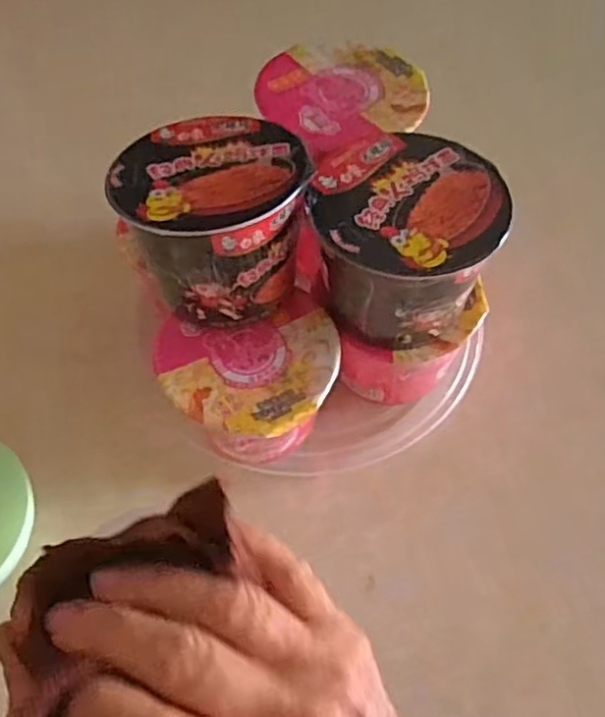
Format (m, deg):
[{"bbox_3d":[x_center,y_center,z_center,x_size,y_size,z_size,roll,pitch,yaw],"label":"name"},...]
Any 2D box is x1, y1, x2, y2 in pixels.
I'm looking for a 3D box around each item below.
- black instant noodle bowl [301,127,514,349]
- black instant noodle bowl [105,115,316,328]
[{"bbox_3d":[0.052,-0.058,0.364,0.094,0.076,0.093,0,58,0],"label":"black instant noodle bowl"},{"bbox_3d":[-0.045,-0.076,0.358,0.094,0.064,0.094,0,58,0],"label":"black instant noodle bowl"}]

